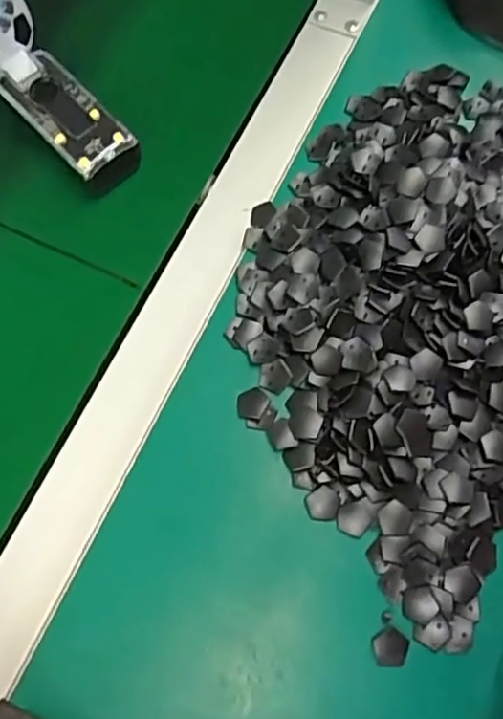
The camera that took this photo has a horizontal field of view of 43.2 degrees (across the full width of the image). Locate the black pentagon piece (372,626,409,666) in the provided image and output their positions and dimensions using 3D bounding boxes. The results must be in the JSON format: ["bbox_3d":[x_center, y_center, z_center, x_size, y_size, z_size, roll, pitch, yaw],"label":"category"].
[{"bbox_3d":[0.072,0.148,0.329,0.018,0.004,0.019,4,69,3],"label":"black pentagon piece"}]

